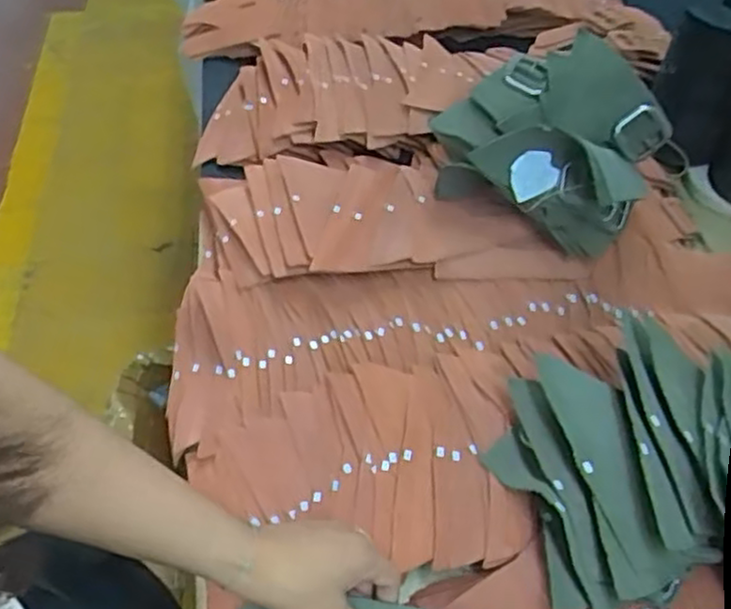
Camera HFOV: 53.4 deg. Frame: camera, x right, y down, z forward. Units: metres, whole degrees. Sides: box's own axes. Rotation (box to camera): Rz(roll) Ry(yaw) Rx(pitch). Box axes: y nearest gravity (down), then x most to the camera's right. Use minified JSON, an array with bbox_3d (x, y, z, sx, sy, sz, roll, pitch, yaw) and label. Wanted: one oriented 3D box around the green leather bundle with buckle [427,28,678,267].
[{"bbox_3d":[0.171,-0.151,0.682,0.191,0.125,0.128,20,55,18],"label":"green leather bundle with buckle"}]

